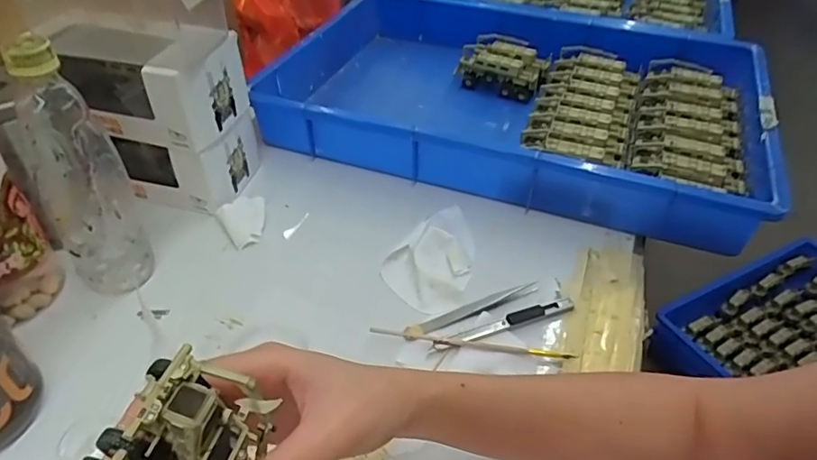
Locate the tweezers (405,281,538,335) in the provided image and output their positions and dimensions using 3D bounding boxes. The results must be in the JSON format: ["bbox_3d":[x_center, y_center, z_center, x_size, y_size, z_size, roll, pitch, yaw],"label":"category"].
[{"bbox_3d":[0.056,0.066,0.477,0.125,0.006,0.016,-16,45,-19],"label":"tweezers"}]

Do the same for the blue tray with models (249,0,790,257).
[{"bbox_3d":[0.137,-0.182,0.703,0.541,0.076,0.399,15,44,14],"label":"blue tray with models"}]

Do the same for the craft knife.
[{"bbox_3d":[0.078,0.077,0.465,0.132,0.007,0.013,-14,45,-17],"label":"craft knife"}]

